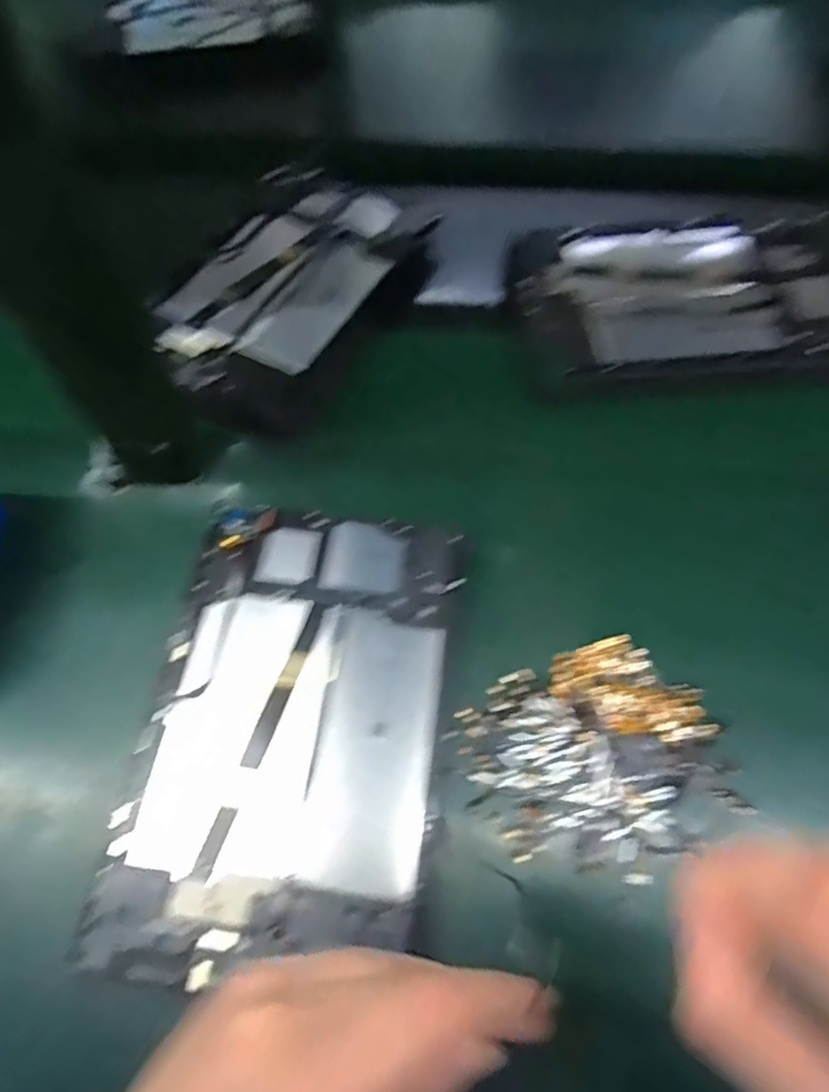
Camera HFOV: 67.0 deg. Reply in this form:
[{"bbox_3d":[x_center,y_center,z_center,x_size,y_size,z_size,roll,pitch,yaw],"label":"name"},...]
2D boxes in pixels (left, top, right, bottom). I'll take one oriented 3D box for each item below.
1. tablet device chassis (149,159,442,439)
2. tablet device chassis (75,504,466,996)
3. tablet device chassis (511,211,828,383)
[{"bbox_3d":[-0.088,-0.195,0.469,0.163,0.010,0.246,25,65,12],"label":"tablet device chassis"},{"bbox_3d":[-0.061,0.088,0.324,0.149,0.017,0.230,7,62,3],"label":"tablet device chassis"},{"bbox_3d":[0.199,-0.182,0.456,0.232,0.011,0.156,-7,62,-1],"label":"tablet device chassis"}]

